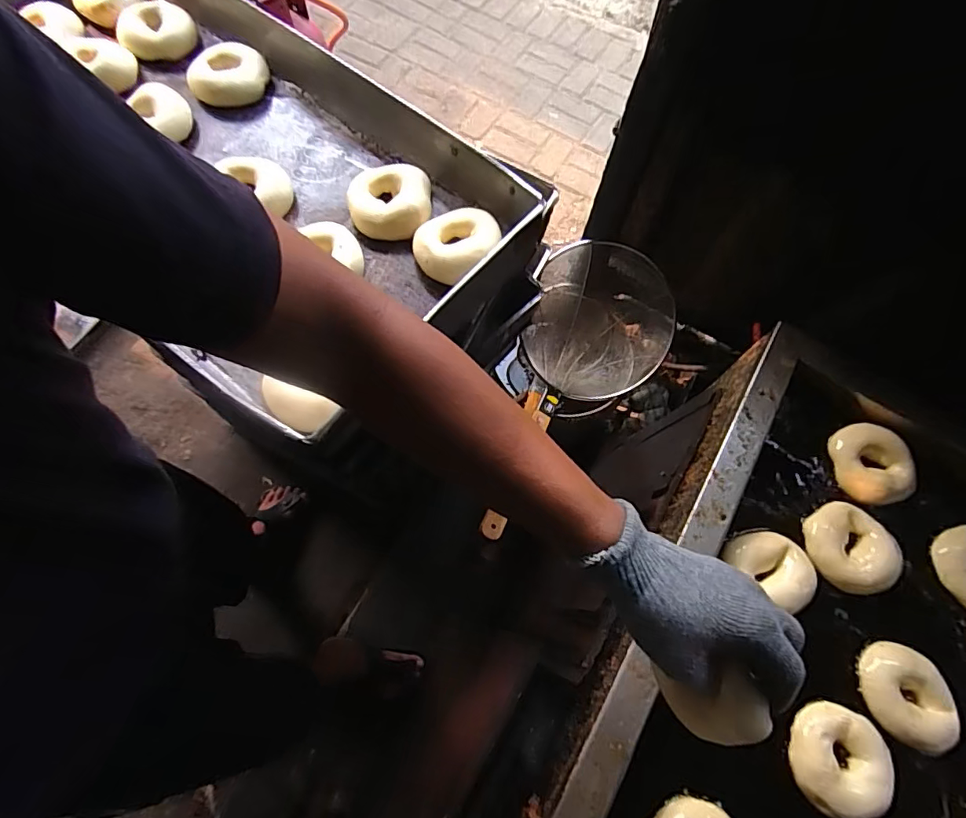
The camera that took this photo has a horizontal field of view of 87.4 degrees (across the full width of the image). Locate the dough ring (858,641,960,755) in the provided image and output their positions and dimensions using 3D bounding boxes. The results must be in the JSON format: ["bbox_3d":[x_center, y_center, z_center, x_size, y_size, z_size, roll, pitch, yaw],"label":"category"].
[{"bbox_3d":[0.443,0.299,0.530,0.095,0.020,0.085,39,72,12],"label":"dough ring"}]

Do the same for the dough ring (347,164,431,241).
[{"bbox_3d":[-0.109,-0.239,0.590,0.093,0.048,0.097,0,69,-3],"label":"dough ring"}]

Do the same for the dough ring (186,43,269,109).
[{"bbox_3d":[-0.342,-0.449,0.678,0.100,0.028,0.100,-16,70,-9],"label":"dough ring"}]

